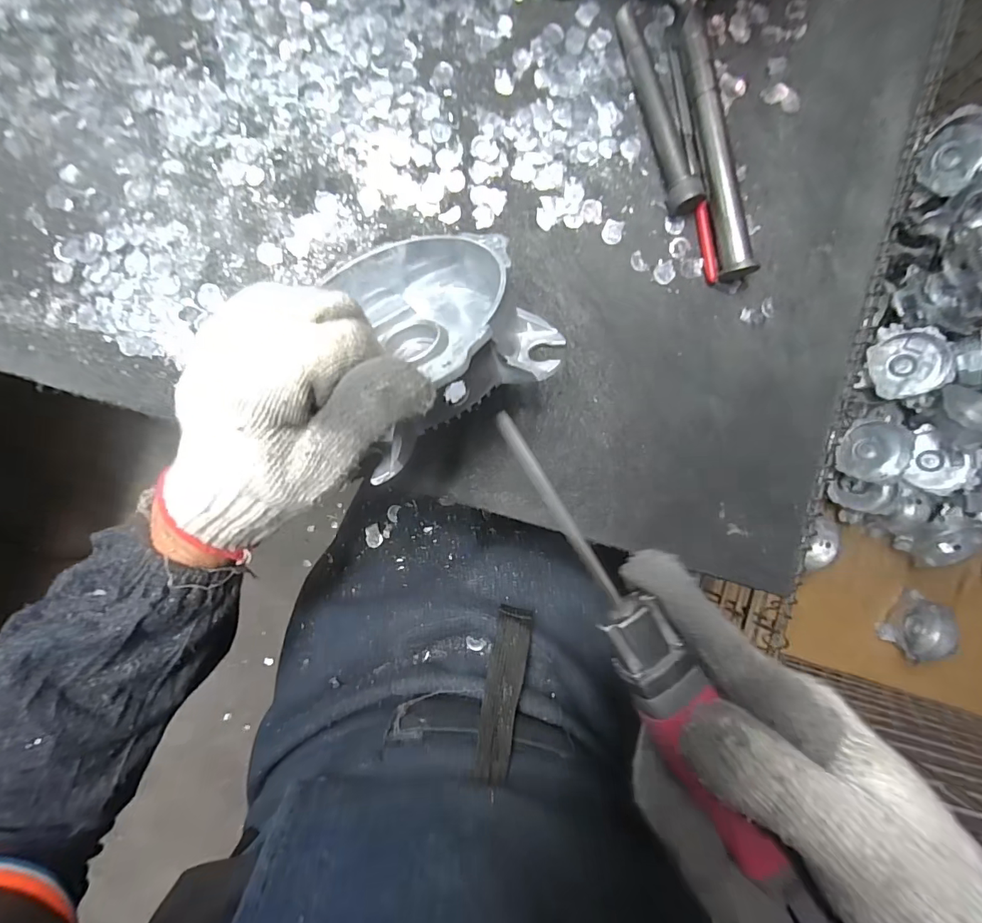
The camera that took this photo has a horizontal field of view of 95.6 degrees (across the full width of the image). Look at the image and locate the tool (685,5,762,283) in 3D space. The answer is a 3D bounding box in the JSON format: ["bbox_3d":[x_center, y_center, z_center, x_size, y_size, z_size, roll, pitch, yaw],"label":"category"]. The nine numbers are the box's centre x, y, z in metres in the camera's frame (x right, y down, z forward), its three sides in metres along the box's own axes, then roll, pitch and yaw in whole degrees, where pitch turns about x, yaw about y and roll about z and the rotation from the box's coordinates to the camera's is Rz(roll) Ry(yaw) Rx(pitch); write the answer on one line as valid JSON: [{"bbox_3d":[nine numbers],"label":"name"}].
[{"bbox_3d":[0.157,-0.221,0.315,0.018,0.021,0.184,-10,89,-4],"label":"tool"}]

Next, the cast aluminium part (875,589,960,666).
[{"bbox_3d":[0.913,0.351,0.945,0.112,0.064,0.137,40,87,-2],"label":"cast aluminium part"}]

